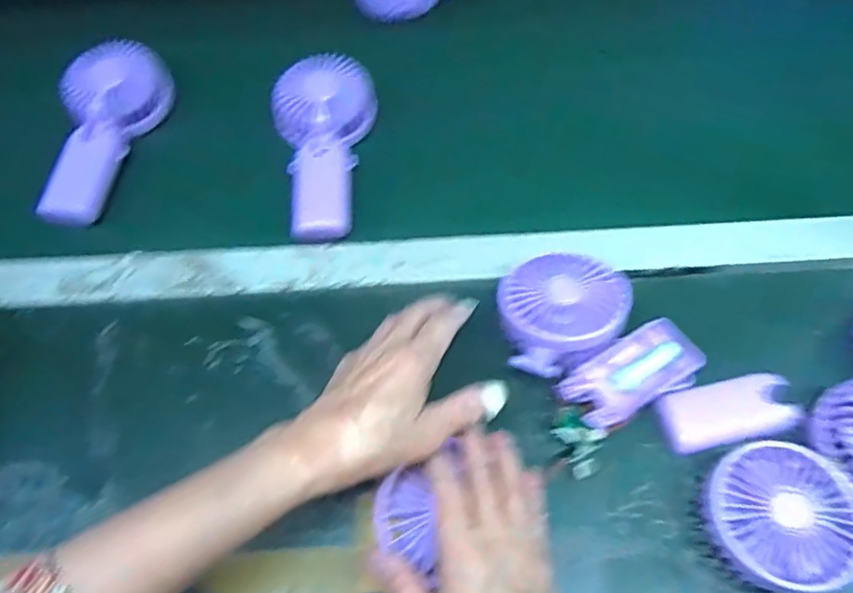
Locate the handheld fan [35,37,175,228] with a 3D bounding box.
[{"bbox_3d":[-0.289,-0.148,0.549,0.081,0.044,0.176,0,61,1],"label":"handheld fan"}]

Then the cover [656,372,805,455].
[{"bbox_3d":[0.213,0.082,0.437,0.095,0.012,0.043,-14,62,-6],"label":"cover"}]

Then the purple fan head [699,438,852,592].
[{"bbox_3d":[0.219,0.140,0.390,0.092,0.044,0.085,-1,61,1],"label":"purple fan head"}]

